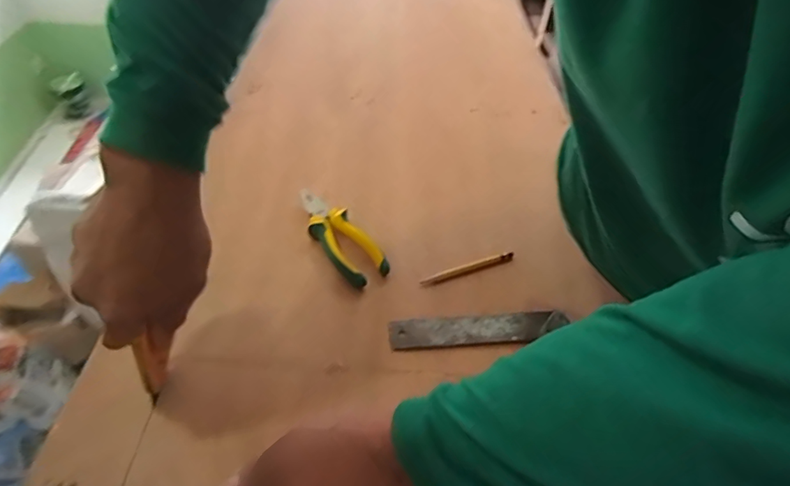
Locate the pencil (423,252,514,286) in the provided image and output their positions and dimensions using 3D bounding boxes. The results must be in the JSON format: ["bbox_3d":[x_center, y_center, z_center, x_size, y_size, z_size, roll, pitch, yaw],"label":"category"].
[{"bbox_3d":[0.083,0.030,0.568,0.120,0.006,0.009,-17,51,-19],"label":"pencil"}]

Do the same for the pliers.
[{"bbox_3d":[-0.066,-0.012,0.578,0.061,0.023,0.156,-25,52,-28],"label":"pliers"}]

